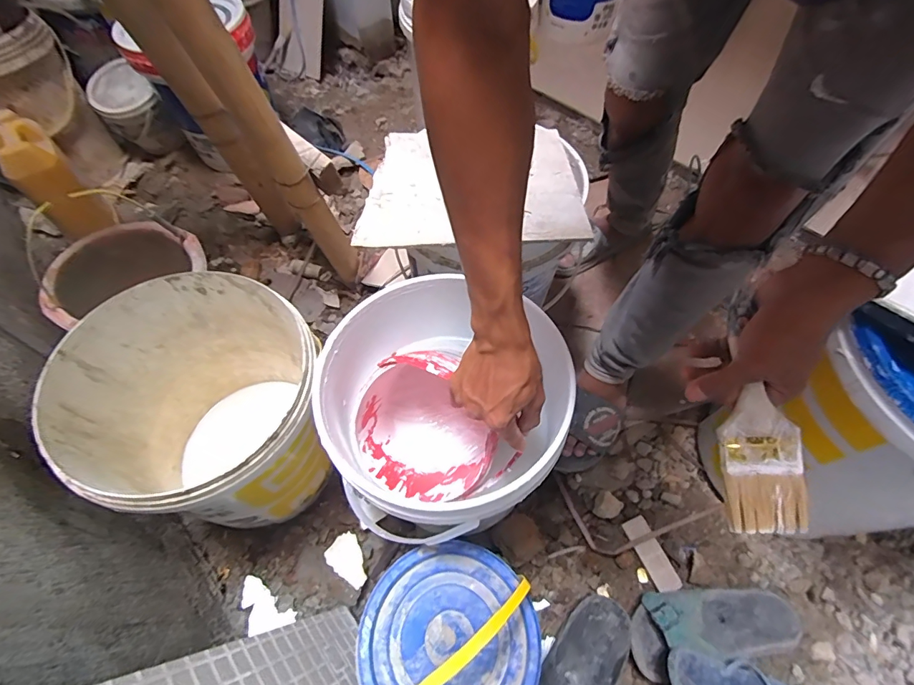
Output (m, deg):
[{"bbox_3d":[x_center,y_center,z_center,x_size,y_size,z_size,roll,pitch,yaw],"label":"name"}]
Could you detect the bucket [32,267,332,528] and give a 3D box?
[{"bbox_3d":[-0.341,0.116,0.665,0.312,0.350,0.295,-1,56,2],"label":"bucket"}]

